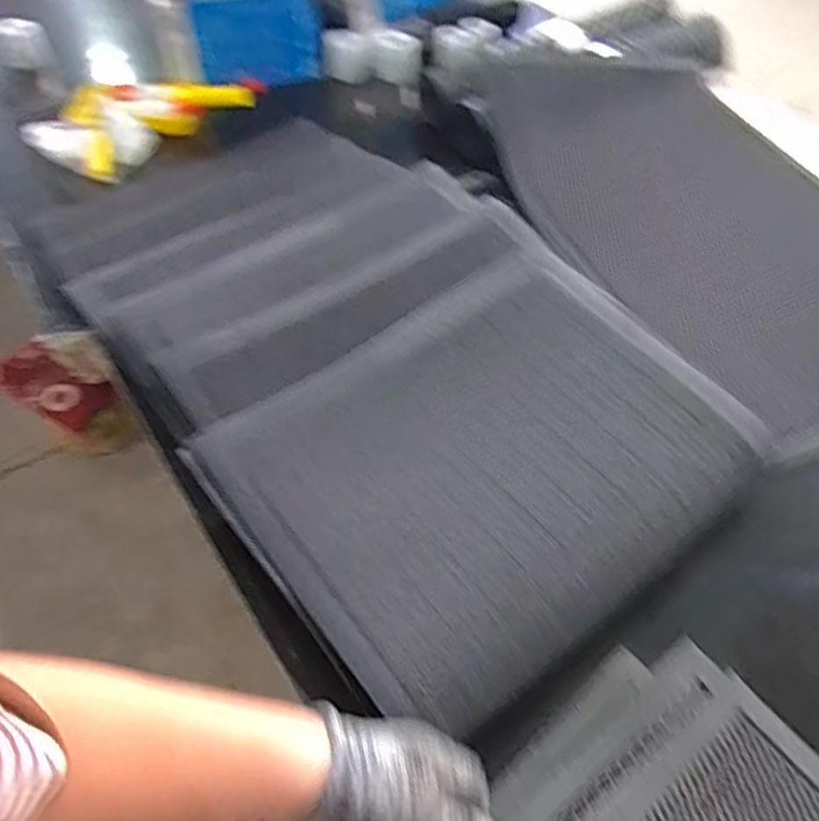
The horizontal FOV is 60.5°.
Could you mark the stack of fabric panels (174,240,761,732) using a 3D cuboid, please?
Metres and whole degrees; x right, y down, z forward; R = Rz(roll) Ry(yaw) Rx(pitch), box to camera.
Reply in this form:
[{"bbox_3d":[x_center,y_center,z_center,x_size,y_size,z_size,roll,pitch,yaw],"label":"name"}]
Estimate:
[{"bbox_3d":[0.087,0.042,0.720,0.497,0.035,0.382,-35,66,-21],"label":"stack of fabric panels"}]

